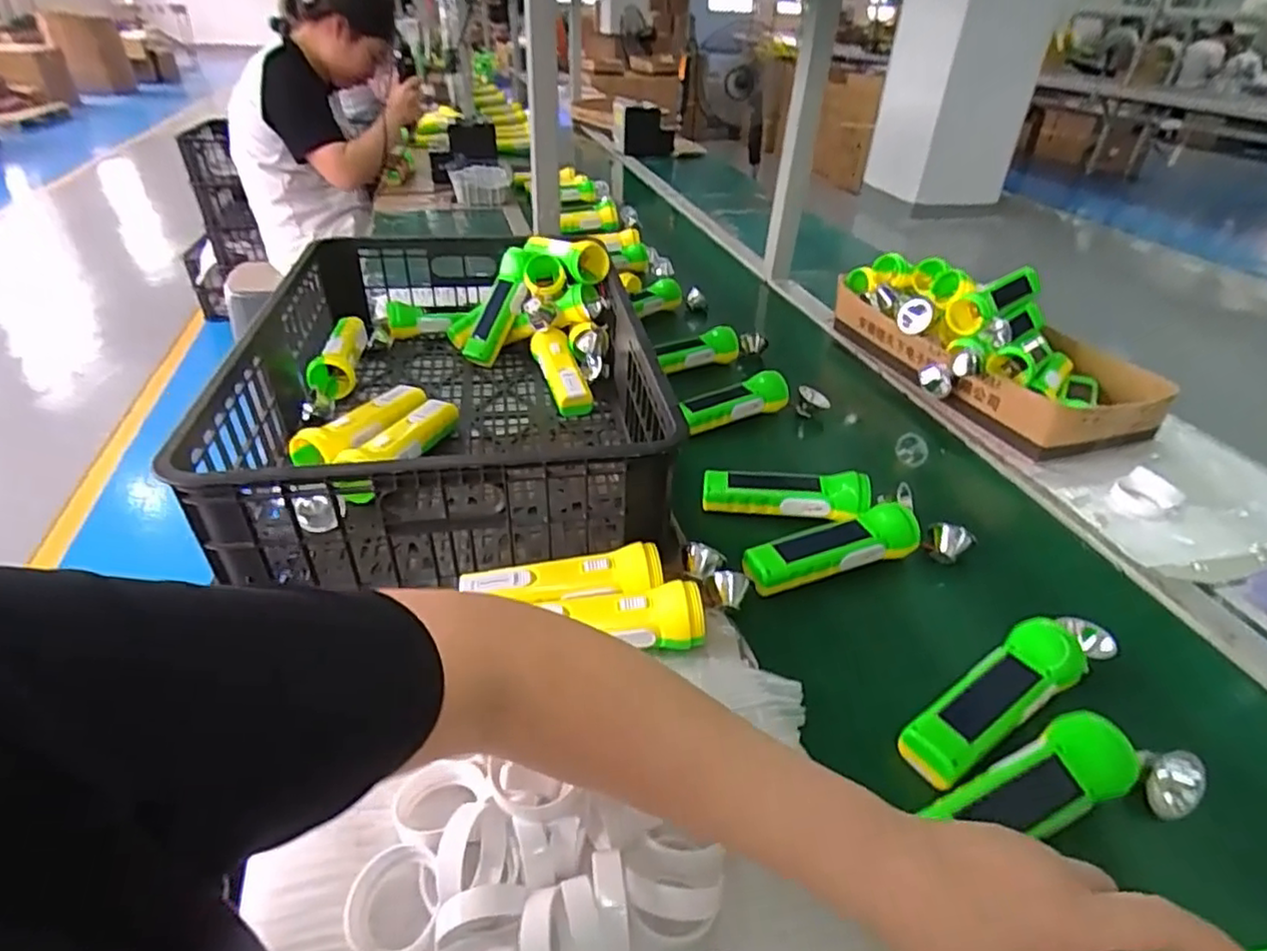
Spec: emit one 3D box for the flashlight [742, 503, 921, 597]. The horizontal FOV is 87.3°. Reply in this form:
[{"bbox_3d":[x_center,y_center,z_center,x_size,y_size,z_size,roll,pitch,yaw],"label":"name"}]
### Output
[{"bbox_3d":[0.176,0.068,0.610,0.159,0.057,0.048,-8,37,-14],"label":"flashlight"}]

